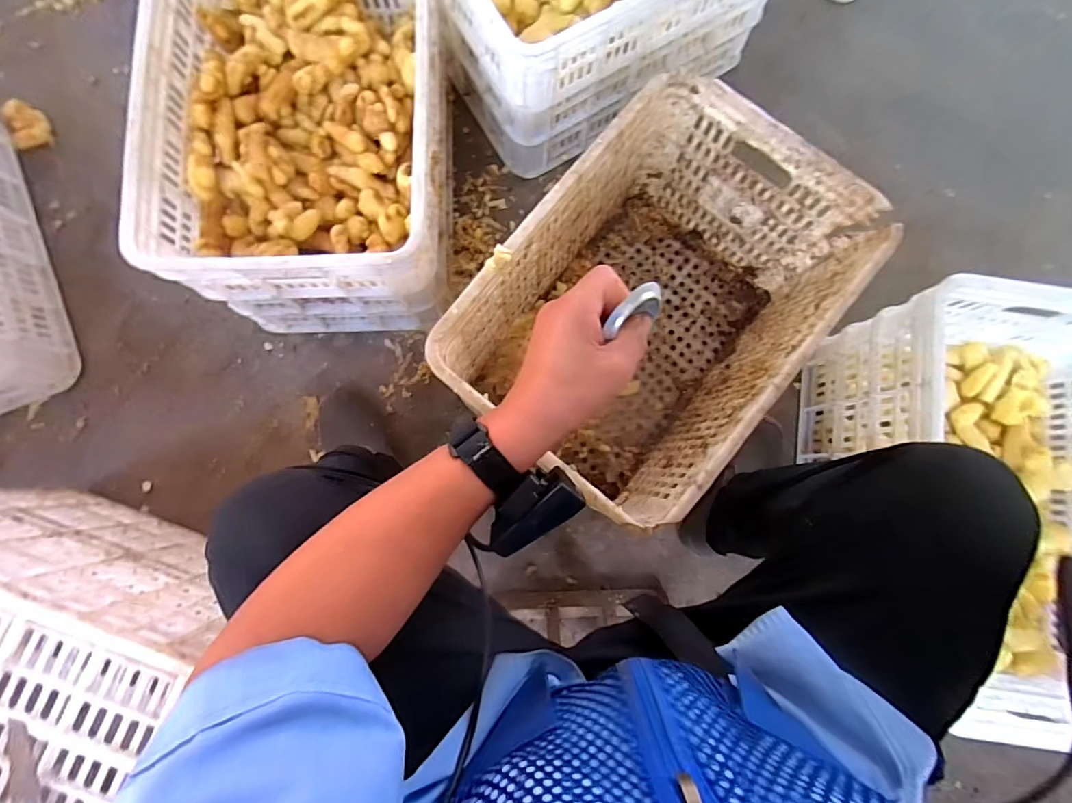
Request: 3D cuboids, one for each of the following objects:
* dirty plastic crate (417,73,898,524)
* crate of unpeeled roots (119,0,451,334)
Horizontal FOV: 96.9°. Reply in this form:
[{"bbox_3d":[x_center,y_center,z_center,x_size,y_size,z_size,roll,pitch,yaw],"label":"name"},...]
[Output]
[{"bbox_3d":[0.154,-0.123,0.708,0.355,0.295,0.509,40,83,3],"label":"dirty plastic crate"},{"bbox_3d":[-0.322,-0.398,0.733,0.352,0.287,0.513,-1,82,-3],"label":"crate of unpeeled roots"}]

